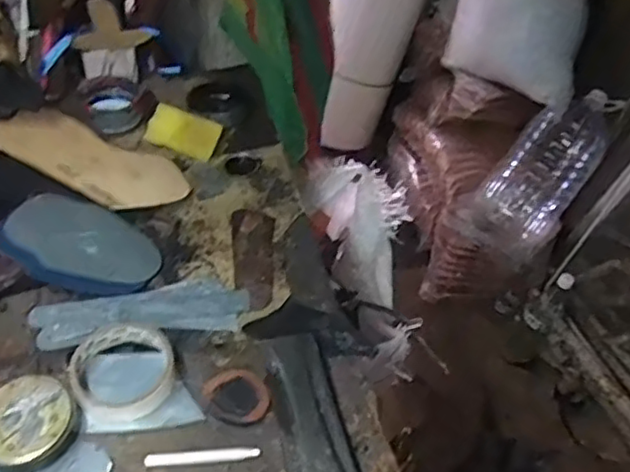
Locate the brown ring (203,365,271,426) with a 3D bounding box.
[{"bbox_3d":[-0.067,0.137,0.561,0.049,0.010,0.058,-25,56,-22],"label":"brown ring"}]

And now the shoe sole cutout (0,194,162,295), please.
[{"bbox_3d":[-0.241,0.011,0.672,0.153,0.011,0.106,29,44,7],"label":"shoe sole cutout"}]

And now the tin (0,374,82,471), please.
[{"bbox_3d":[-0.232,0.150,0.524,0.073,0.023,0.068,2,50,-2],"label":"tin"}]

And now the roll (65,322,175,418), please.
[{"bbox_3d":[-0.165,0.117,0.563,0.088,0.020,0.089,4,47,-5],"label":"roll"}]

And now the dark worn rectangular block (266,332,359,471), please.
[{"bbox_3d":[-0.006,0.148,0.547,0.052,0.018,0.151,-9,51,-11],"label":"dark worn rectangular block"}]

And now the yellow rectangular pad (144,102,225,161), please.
[{"bbox_3d":[-0.163,-0.130,0.803,0.086,0.017,0.053,19,77,0],"label":"yellow rectangular pad"}]

